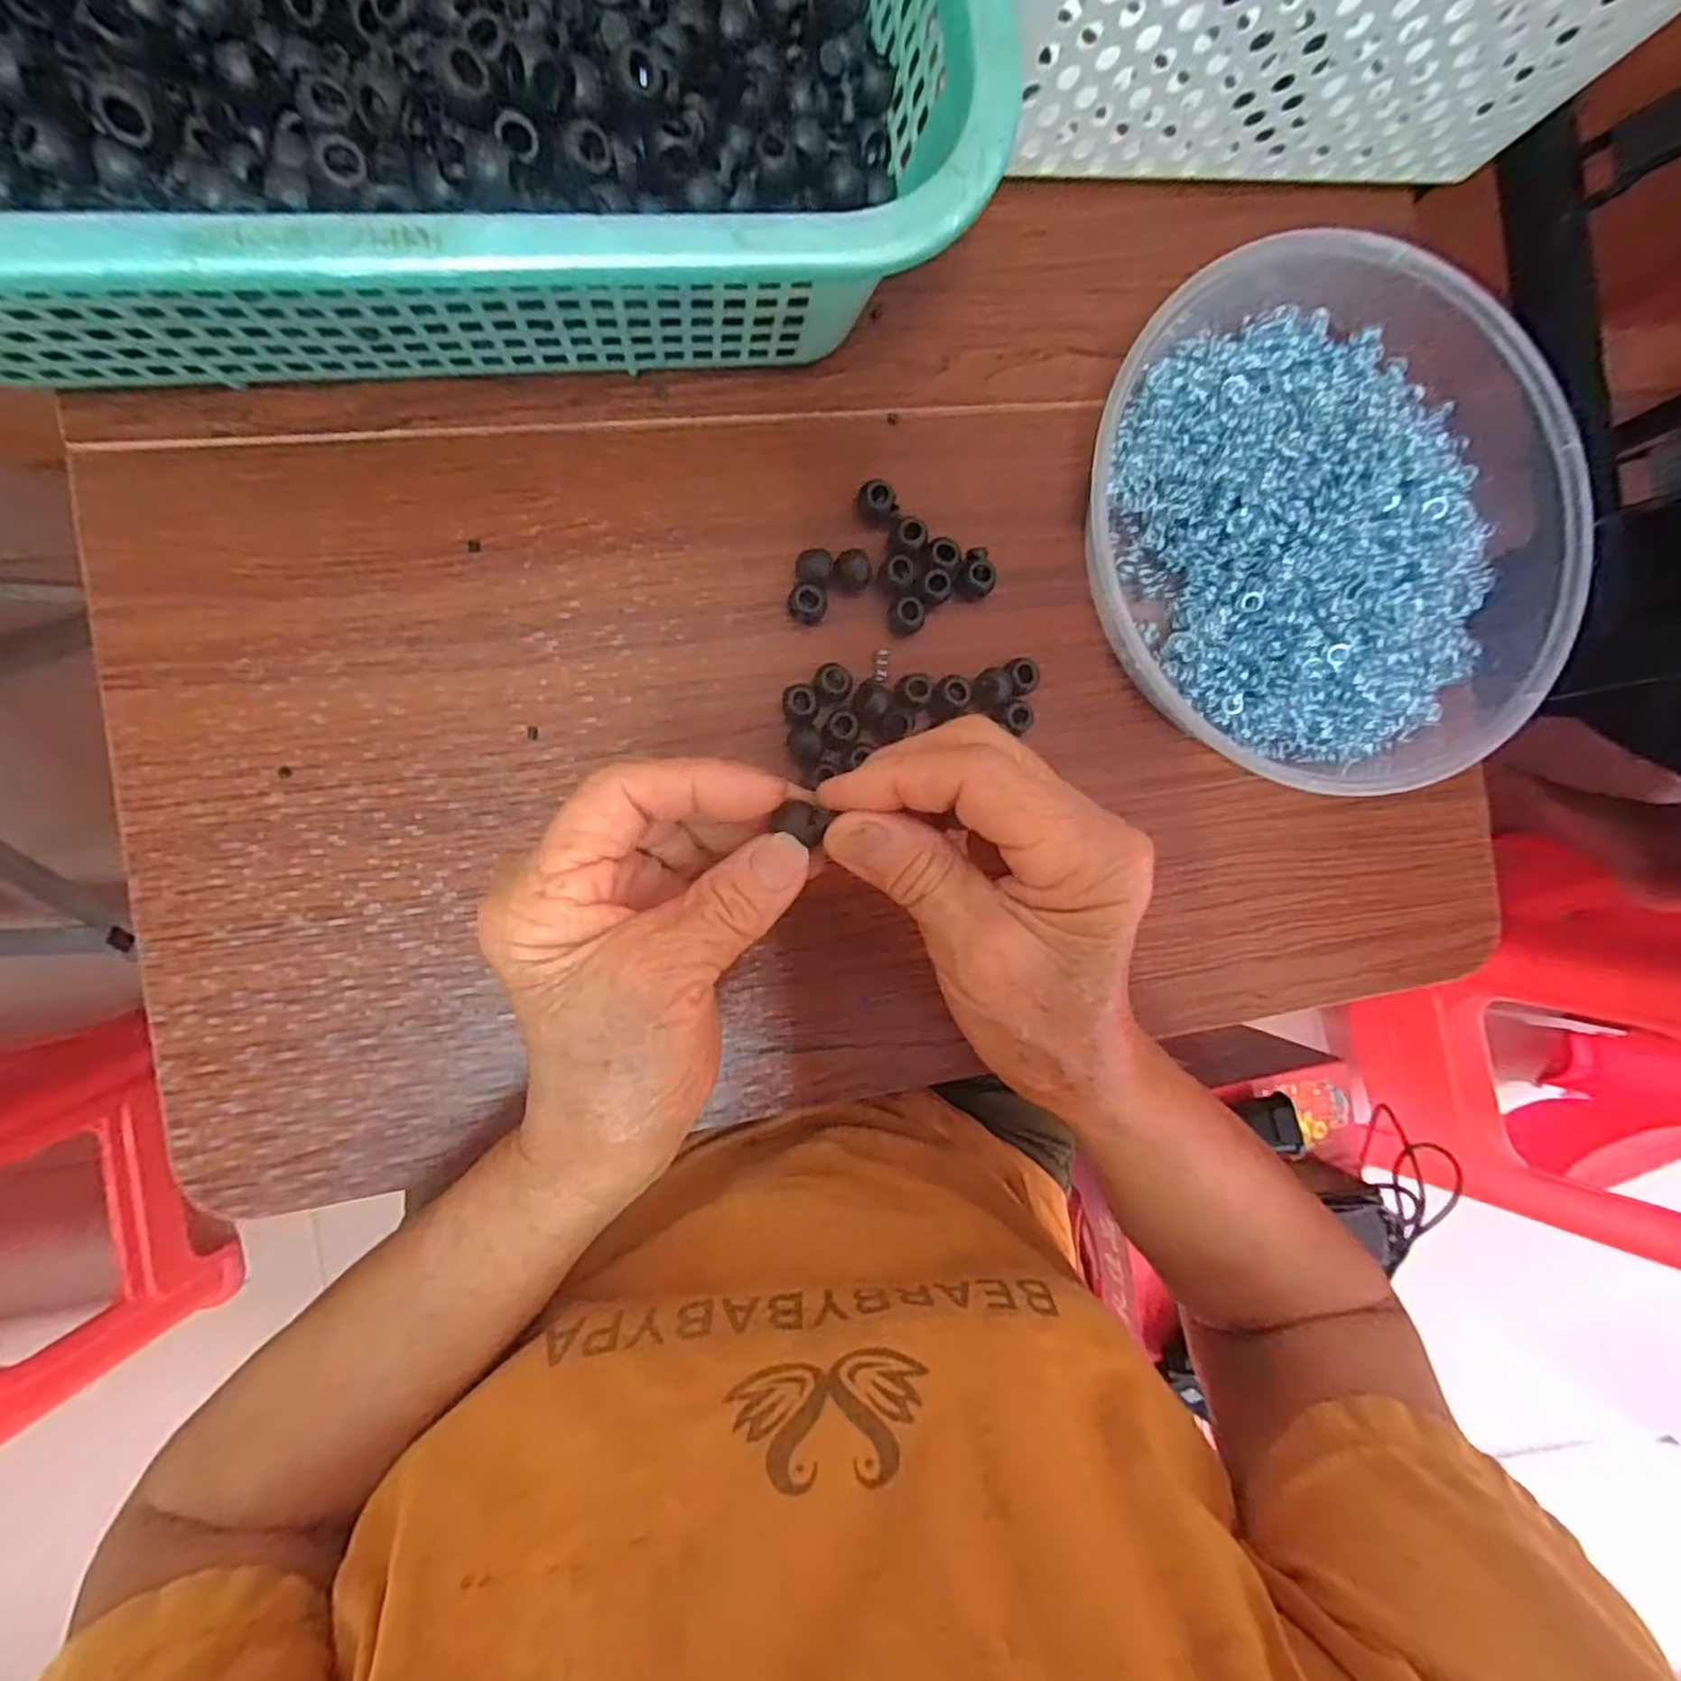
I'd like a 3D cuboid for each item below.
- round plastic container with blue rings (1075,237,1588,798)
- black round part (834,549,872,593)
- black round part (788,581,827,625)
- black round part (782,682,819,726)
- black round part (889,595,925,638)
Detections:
[{"bbox_3d":[0.215,-0.141,0.307,0.219,0.051,0.208,0,89,-9],"label":"round plastic container with blue rings"},{"bbox_3d":[0.005,-0.111,0.296,0.016,0.013,0.012,34,84,-7],"label":"black round part"},{"bbox_3d":[-0.014,-0.096,0.294,0.015,0.015,0.015,0,89,-9],"label":"black round part"},{"bbox_3d":[-0.017,-0.055,0.293,0.014,0.017,0.015,0,89,-9],"label":"black round part"},{"bbox_3d":[0.027,-0.093,0.299,0.014,0.012,0.013,0,89,-9],"label":"black round part"}]

